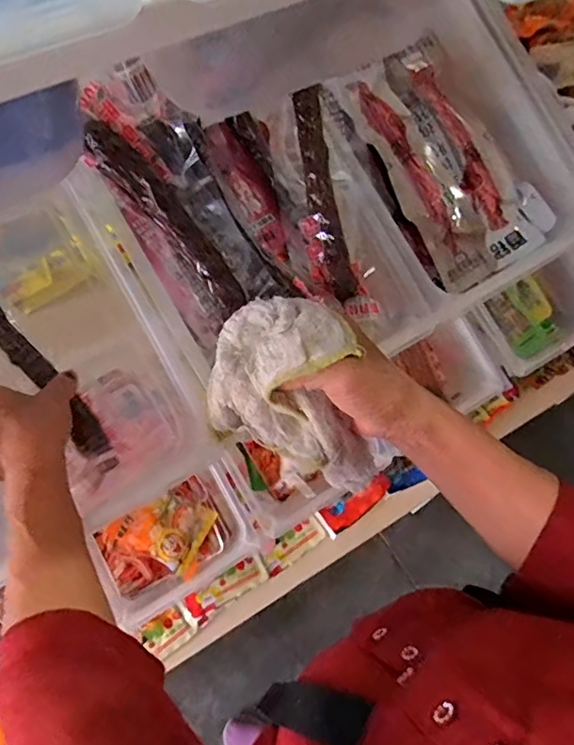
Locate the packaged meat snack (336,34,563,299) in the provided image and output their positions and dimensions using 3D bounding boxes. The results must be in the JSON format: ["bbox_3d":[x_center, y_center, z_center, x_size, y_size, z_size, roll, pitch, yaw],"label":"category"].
[{"bbox_3d":[0.149,-0.207,0.516,0.147,0.022,0.239,-30,87,-25],"label":"packaged meat snack"}]

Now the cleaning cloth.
[{"bbox_3d":[0.012,0.021,0.394,0.132,0.129,0.084,23,64,10],"label":"cleaning cloth"}]

